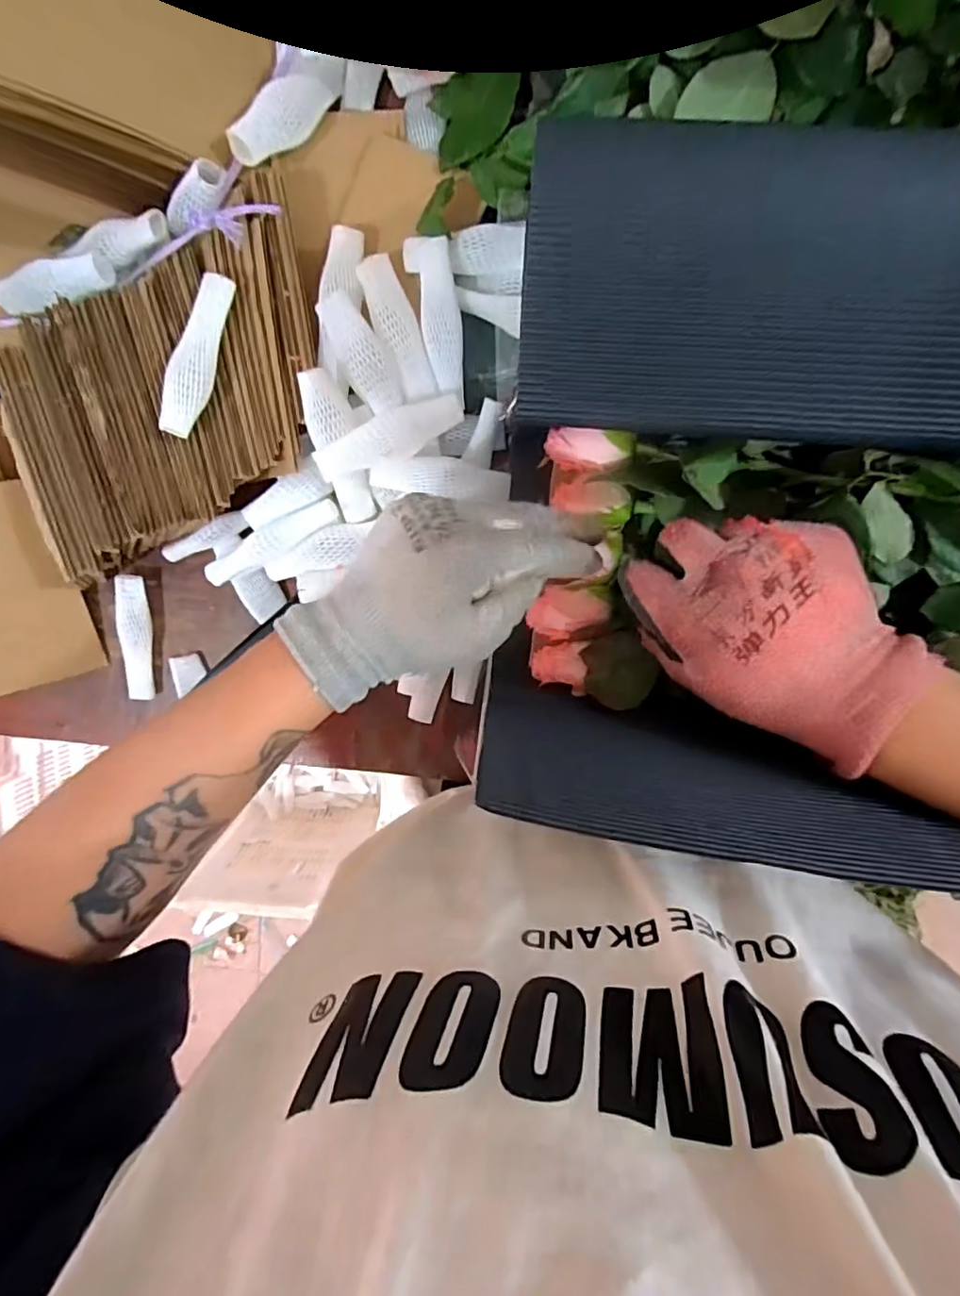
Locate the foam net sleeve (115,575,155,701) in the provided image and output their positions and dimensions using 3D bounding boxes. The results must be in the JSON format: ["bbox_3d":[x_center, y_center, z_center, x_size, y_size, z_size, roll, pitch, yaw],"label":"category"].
[{"bbox_3d":[-0.253,-0.006,0.428,0.024,0.016,0.091,6,100,1],"label":"foam net sleeve"}]

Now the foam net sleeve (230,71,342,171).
[{"bbox_3d":[-0.114,-0.310,0.341,0.025,0.019,0.083,35,70,-4],"label":"foam net sleeve"}]

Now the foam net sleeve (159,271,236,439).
[{"bbox_3d":[-0.161,-0.167,0.338,0.021,0.020,0.090,21,100,-2],"label":"foam net sleeve"}]

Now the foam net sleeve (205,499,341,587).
[{"bbox_3d":[-0.133,-0.069,0.374,0.091,0.009,0.019,-28,98,6],"label":"foam net sleeve"}]

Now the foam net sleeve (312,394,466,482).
[{"bbox_3d":[-0.051,-0.125,0.348,0.093,0.021,0.023,-27,98,-10],"label":"foam net sleeve"}]

